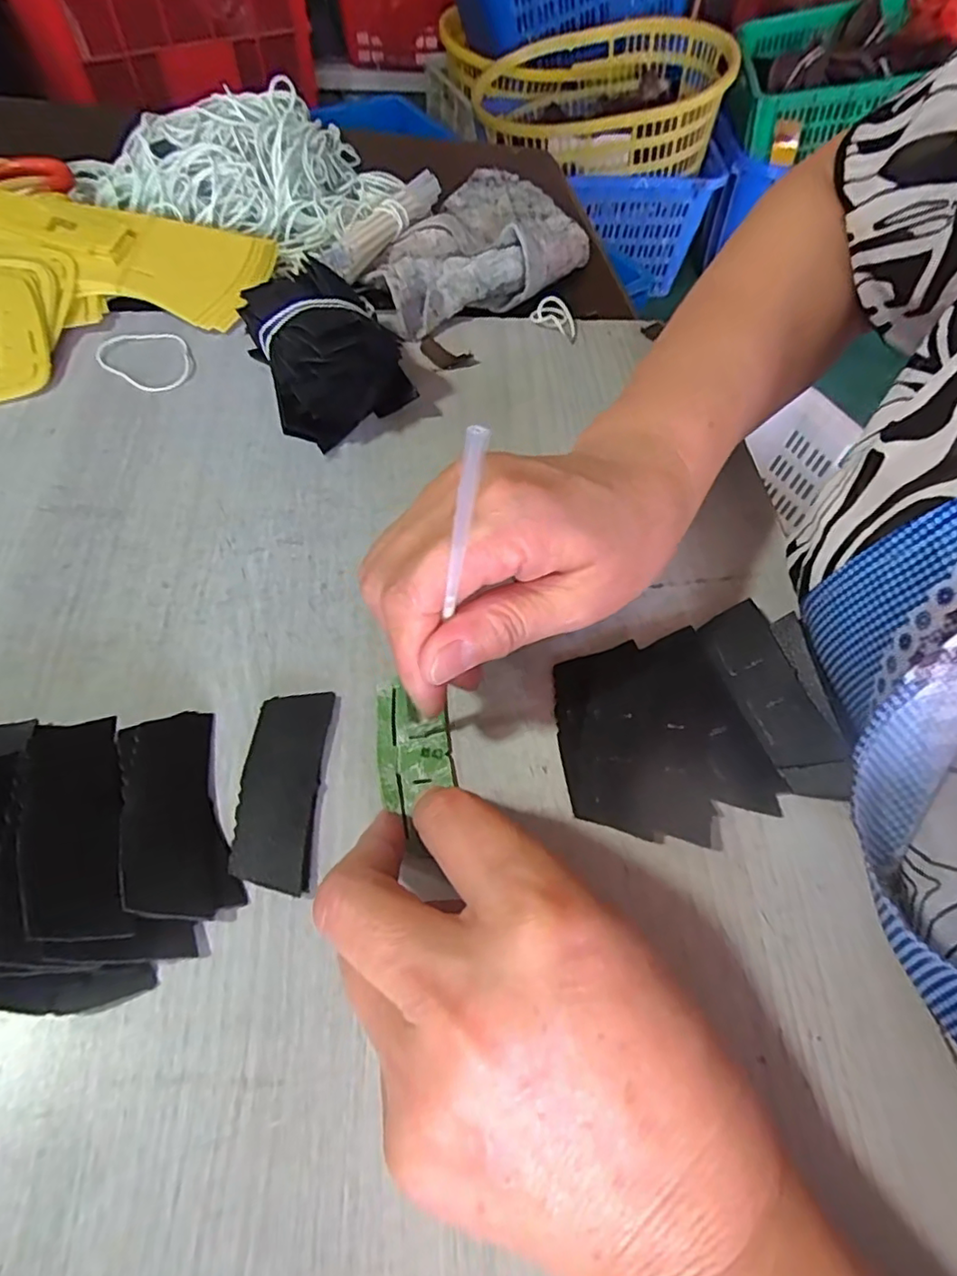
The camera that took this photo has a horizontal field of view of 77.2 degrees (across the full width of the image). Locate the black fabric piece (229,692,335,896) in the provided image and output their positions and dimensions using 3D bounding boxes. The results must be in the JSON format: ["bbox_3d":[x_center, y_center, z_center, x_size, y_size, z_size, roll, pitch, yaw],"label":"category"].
[{"bbox_3d":[-0.072,0.053,0.221,0.027,0.004,0.072,3,55,-6],"label":"black fabric piece"}]

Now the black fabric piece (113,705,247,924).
[{"bbox_3d":[-0.106,0.060,0.209,0.033,0.004,0.073,-1,55,-38],"label":"black fabric piece"}]

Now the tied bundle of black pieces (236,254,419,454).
[{"bbox_3d":[-0.085,-0.150,0.312,0.071,0.052,0.084,-30,66,-20],"label":"tied bundle of black pieces"}]

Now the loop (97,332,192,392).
[{"bbox_3d":[-0.187,-0.160,0.341,0.057,0.004,0.044,35,63,15],"label":"loop"}]

